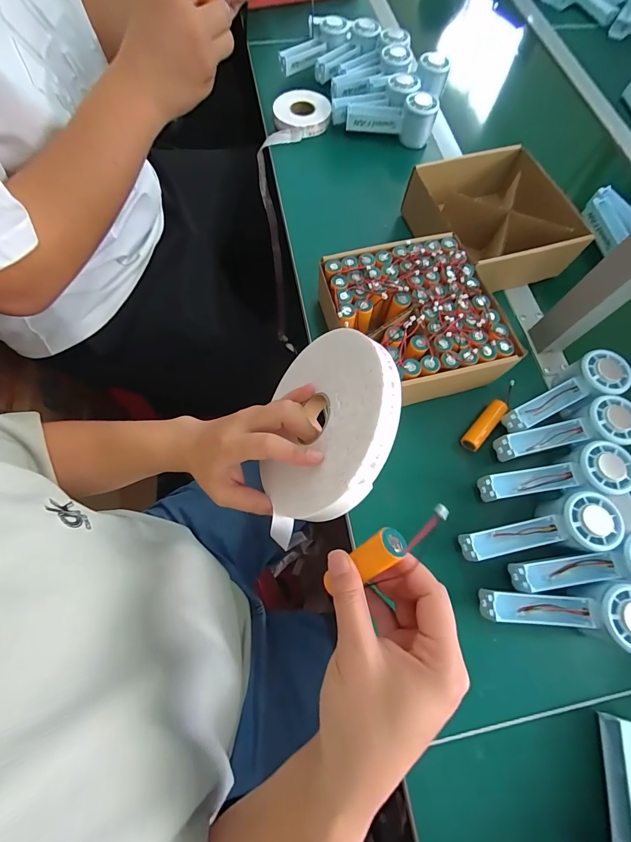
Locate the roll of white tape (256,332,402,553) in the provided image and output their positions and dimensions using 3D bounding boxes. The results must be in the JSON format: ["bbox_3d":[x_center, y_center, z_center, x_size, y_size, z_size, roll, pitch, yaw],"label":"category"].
[{"bbox_3d":[0.005,0.001,0.295,0.020,0.154,0.159,21,51,-36],"label":"roll of white tape"}]

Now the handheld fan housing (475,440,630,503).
[{"bbox_3d":[0.270,0.062,0.384,0.142,0.039,0.055,-14,70,13],"label":"handheld fan housing"}]

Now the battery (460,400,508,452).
[{"bbox_3d":[0.209,0.004,0.429,0.021,0.016,0.076,40,73,11],"label":"battery"}]

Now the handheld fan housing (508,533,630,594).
[{"bbox_3d":[0.280,0.149,0.351,0.152,0.033,0.051,-14,70,11],"label":"handheld fan housing"}]

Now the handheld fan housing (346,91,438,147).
[{"bbox_3d":[0.130,-0.525,0.601,0.151,0.057,0.044,7,70,0],"label":"handheld fan housing"}]

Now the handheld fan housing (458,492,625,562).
[{"bbox_3d":[0.234,0.117,0.366,0.155,0.050,0.055,-18,70,11],"label":"handheld fan housing"}]

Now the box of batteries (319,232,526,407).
[{"bbox_3d":[0.119,-0.123,0.437,0.190,0.077,0.195,-14,71,-7],"label":"box of batteries"}]

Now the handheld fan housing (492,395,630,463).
[{"bbox_3d":[0.286,0.014,0.398,0.153,0.038,0.052,-17,70,10],"label":"handheld fan housing"}]

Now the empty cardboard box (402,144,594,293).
[{"bbox_3d":[0.248,-0.289,0.500,0.180,0.072,0.200,-16,71,-8],"label":"empty cardboard box"}]

